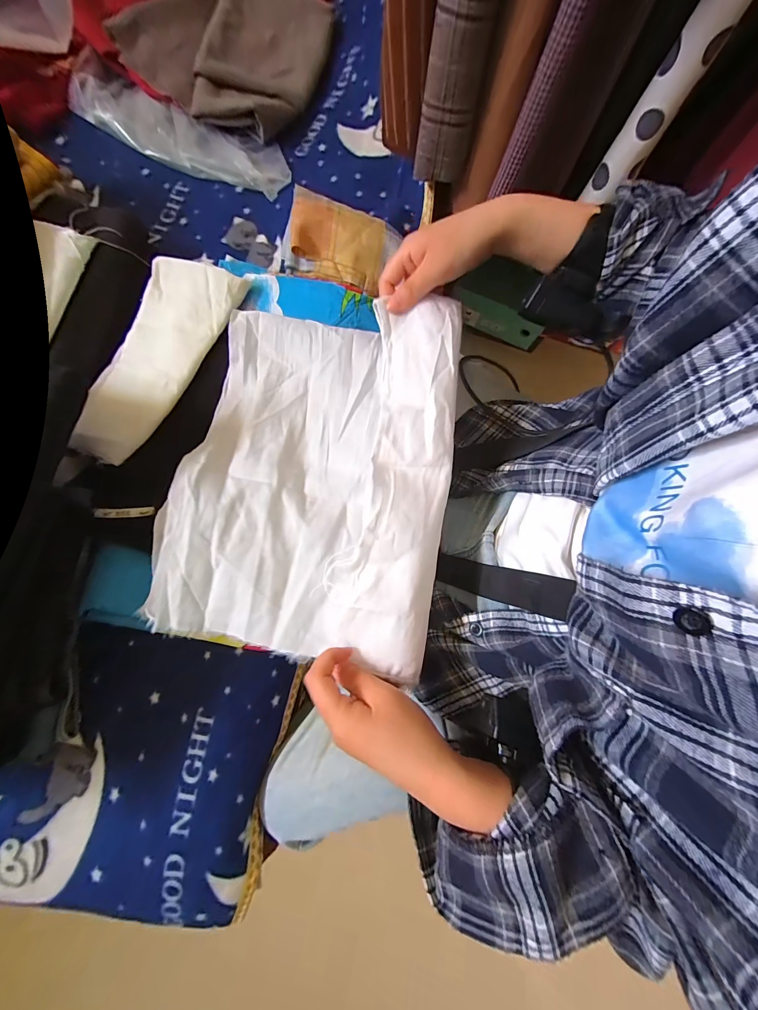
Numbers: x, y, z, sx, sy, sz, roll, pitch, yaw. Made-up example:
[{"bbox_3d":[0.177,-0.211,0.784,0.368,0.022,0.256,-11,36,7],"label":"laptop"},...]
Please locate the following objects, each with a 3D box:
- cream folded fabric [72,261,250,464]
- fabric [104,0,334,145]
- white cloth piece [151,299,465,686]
[{"bbox_3d":[-0.276,-0.182,0.418,0.116,0.028,0.271,21,76,5],"label":"cream folded fabric"},{"bbox_3d":[-0.218,-0.720,0.528,0.239,0.060,0.322,32,78,7],"label":"fabric"},{"bbox_3d":[-0.067,-0.041,0.336,0.264,0.085,0.350,10,76,2],"label":"white cloth piece"}]

